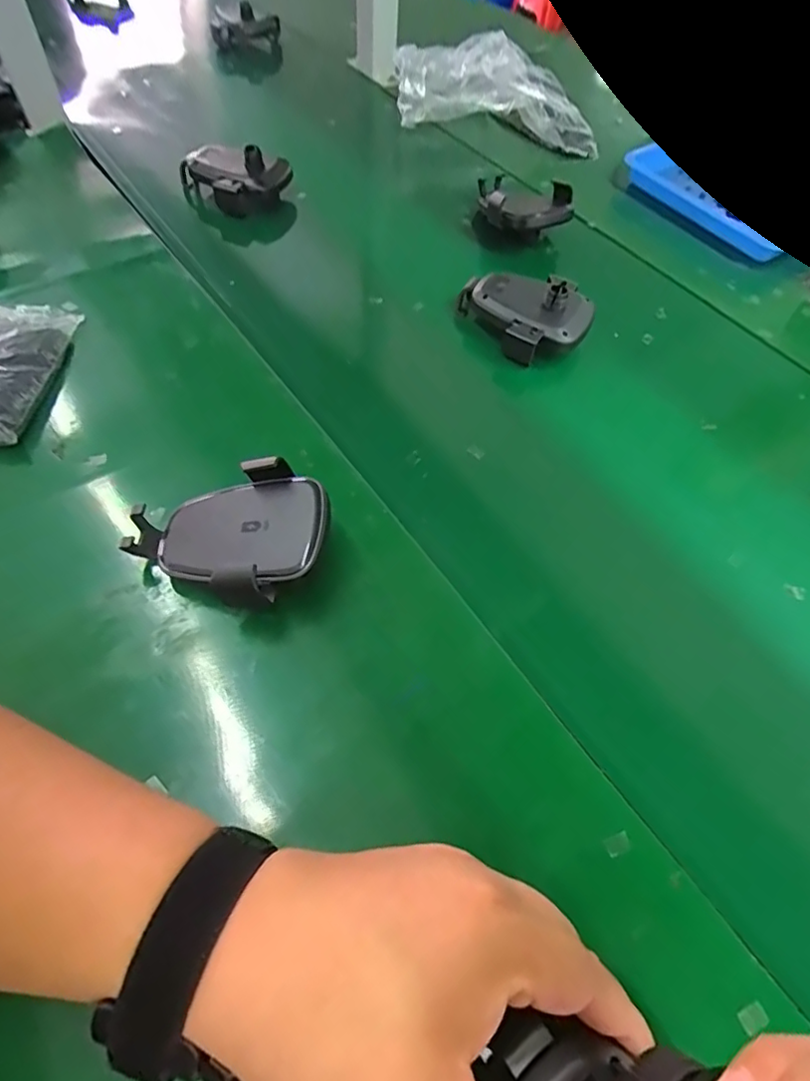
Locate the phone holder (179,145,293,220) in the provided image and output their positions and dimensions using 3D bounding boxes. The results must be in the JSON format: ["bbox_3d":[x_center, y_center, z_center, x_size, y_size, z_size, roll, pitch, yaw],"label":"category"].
[{"bbox_3d":[-0.184,-0.392,0.621,0.119,0.053,0.067,-9,58,-6],"label":"phone holder"}]

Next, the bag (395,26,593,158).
[{"bbox_3d":[0.128,-0.573,0.722,0.256,0.074,0.148,16,58,10],"label":"bag"}]

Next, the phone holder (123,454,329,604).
[{"bbox_3d":[-0.103,0.001,0.340,0.118,0.044,0.083,-7,57,-4],"label":"phone holder"}]

